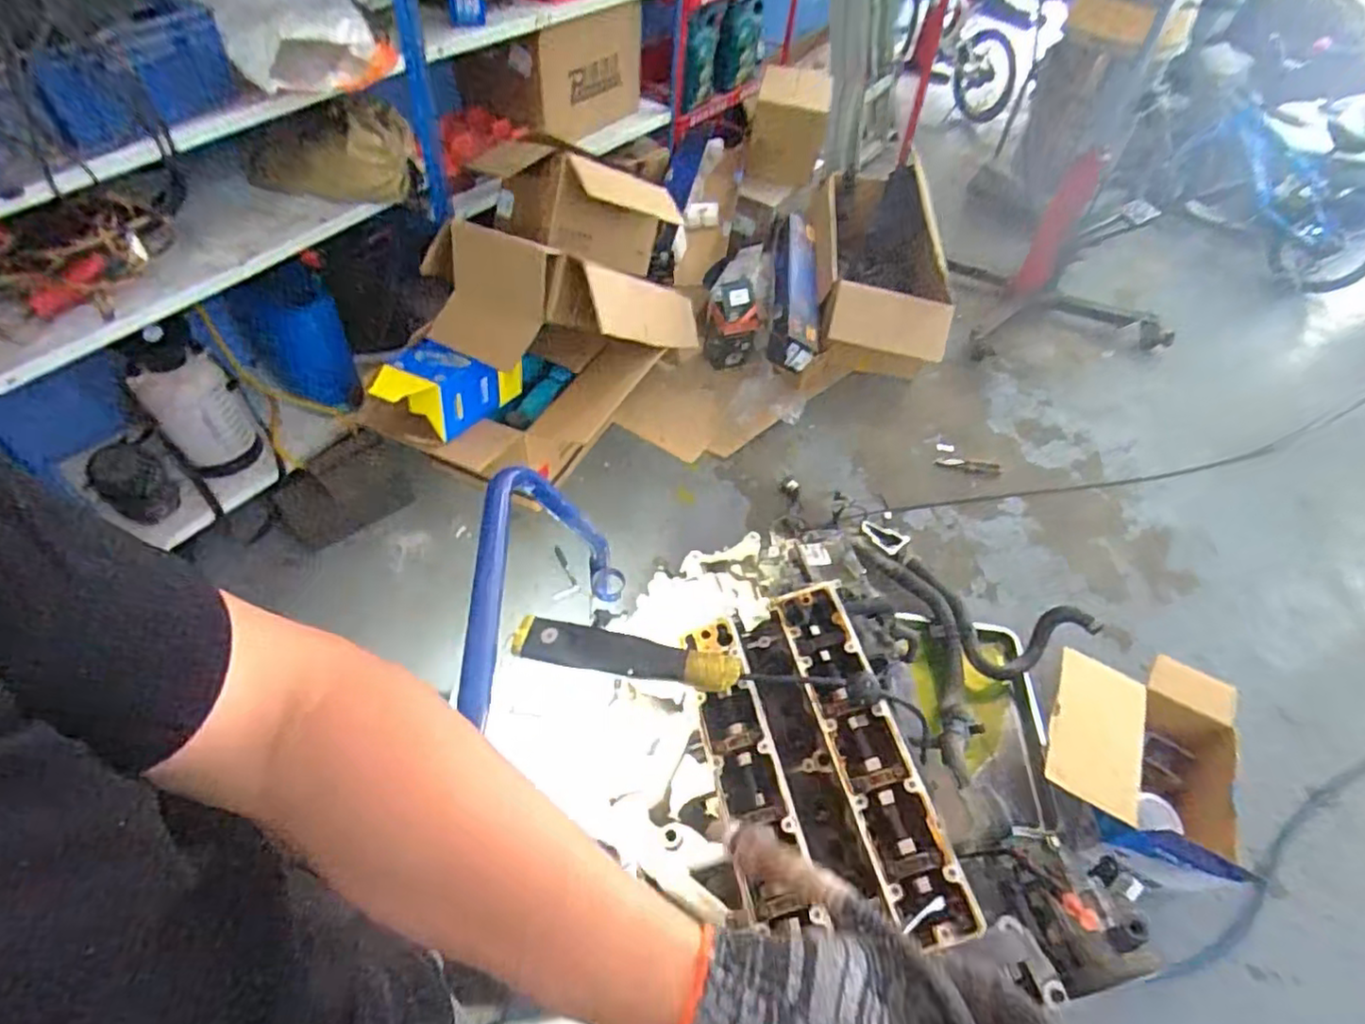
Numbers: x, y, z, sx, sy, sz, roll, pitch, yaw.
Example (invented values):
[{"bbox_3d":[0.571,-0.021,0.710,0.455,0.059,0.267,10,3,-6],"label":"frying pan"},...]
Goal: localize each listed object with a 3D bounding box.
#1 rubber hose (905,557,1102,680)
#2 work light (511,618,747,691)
[{"bbox_3d":[0.779,0.223,1.699,0.272,0.169,0.390,-18,56,-19],"label":"rubber hose"},{"bbox_3d":[-0.082,0.192,0.896,0.315,0.043,0.070,7,49,16],"label":"work light"}]

